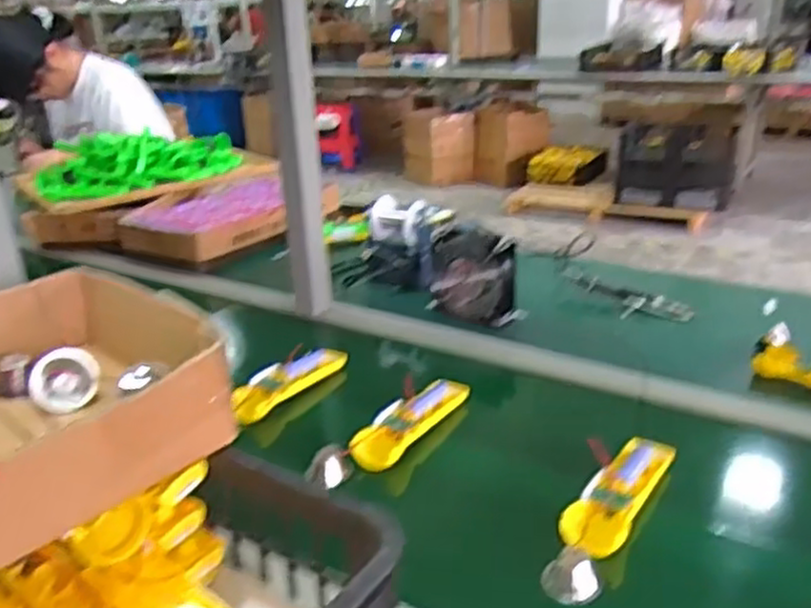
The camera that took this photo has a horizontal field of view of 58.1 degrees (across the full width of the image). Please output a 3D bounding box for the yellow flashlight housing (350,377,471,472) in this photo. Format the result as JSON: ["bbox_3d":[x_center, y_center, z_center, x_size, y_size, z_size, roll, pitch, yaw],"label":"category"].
[{"bbox_3d":[0.006,0.126,0.789,0.050,0.033,0.158,15,30,35],"label":"yellow flashlight housing"}]

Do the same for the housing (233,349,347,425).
[{"bbox_3d":[-0.146,0.093,0.873,0.053,0.024,0.178,14,29,33],"label":"housing"}]

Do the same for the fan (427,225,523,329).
[{"bbox_3d":[0.096,-0.036,1.031,0.128,0.128,0.046,10,27,27],"label":"fan"}]

